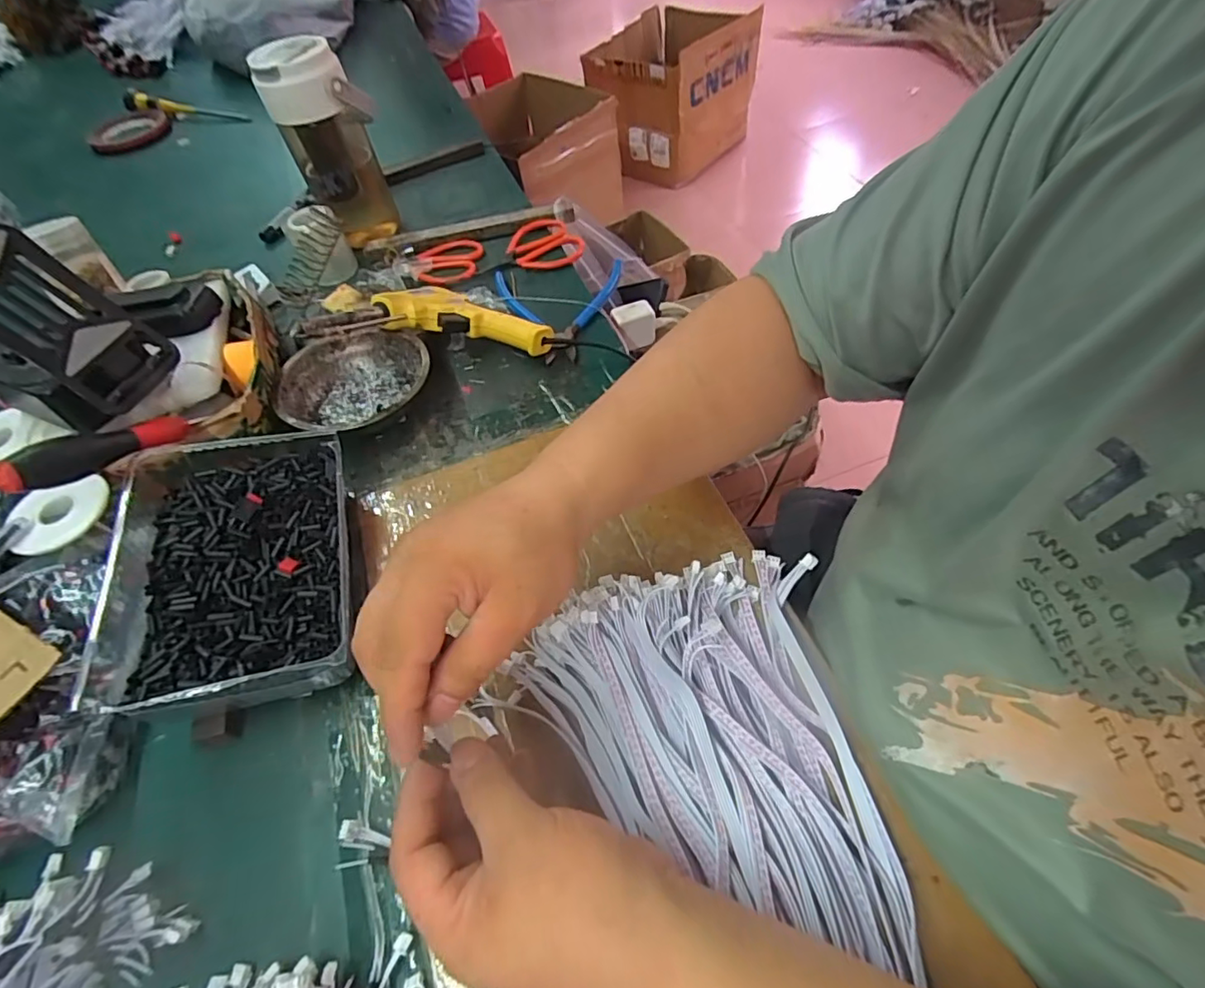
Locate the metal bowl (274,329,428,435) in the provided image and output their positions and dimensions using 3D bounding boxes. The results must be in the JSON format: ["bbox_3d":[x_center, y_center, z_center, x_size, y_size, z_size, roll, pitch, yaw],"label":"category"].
[{"bbox_3d":[-0.213,-0.093,0.500,0.121,0.042,0.123,-3,55,4],"label":"metal bowl"}]

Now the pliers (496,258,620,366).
[{"bbox_3d":[-0.043,-0.177,0.553,0.127,0.012,0.127,-5,55,3],"label":"pliers"}]

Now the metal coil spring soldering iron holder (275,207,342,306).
[{"bbox_3d":[-0.318,-0.251,0.617,0.037,0.032,0.105,48,112,30],"label":"metal coil spring soldering iron holder"}]

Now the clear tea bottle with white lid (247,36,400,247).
[{"bbox_3d":[-0.286,-0.371,0.612,0.091,0.181,0.088,-28,57,-13],"label":"clear tea bottle with white lid"}]

